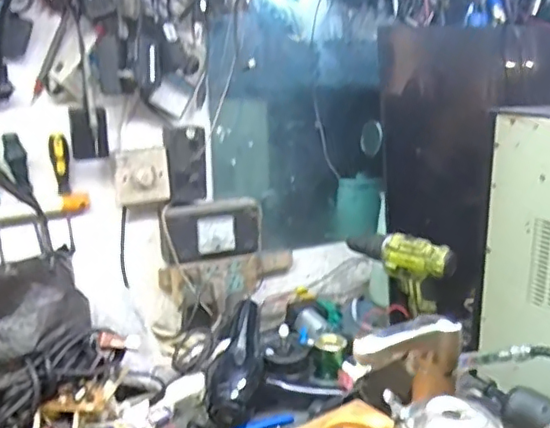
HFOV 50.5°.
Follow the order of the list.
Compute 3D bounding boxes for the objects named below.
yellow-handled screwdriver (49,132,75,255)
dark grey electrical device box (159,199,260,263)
[{"bbox_3d":[-0.342,-0.033,0.952,0.033,0.196,0.038,-2,14,-5],"label":"yellow-handled screwdriver"},{"bbox_3d":[-0.109,0.031,1.053,0.183,0.095,0.042,-7,15,-23],"label":"dark grey electrical device box"}]

